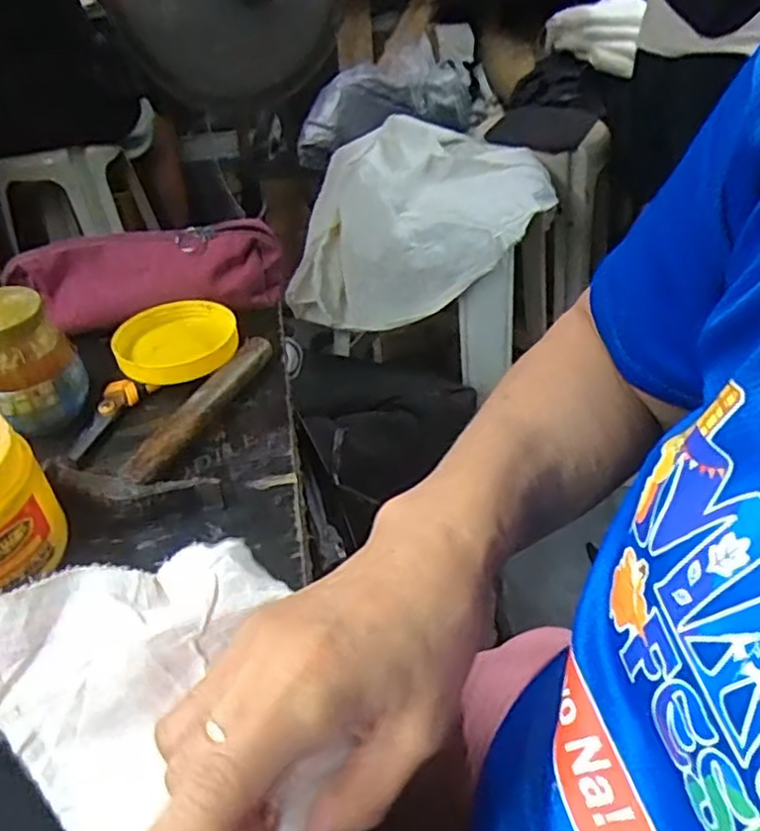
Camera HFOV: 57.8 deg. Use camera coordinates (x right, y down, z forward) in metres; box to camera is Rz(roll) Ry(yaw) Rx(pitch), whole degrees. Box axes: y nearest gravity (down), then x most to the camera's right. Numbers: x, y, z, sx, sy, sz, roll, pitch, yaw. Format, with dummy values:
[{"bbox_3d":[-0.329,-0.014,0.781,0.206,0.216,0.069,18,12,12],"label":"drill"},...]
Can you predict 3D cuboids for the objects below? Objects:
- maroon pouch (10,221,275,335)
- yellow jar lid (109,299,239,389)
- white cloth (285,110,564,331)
[{"bbox_3d":[-0.196,-0.121,0.584,0.219,0.058,0.048,-9,40,-7],"label":"maroon pouch"},{"bbox_3d":[-0.163,-0.060,0.551,0.093,0.019,0.089,-2,40,2],"label":"yellow jar lid"},{"bbox_3d":[0.067,-0.338,1.240,0.475,0.281,0.263,-8,40,-5],"label":"white cloth"}]

